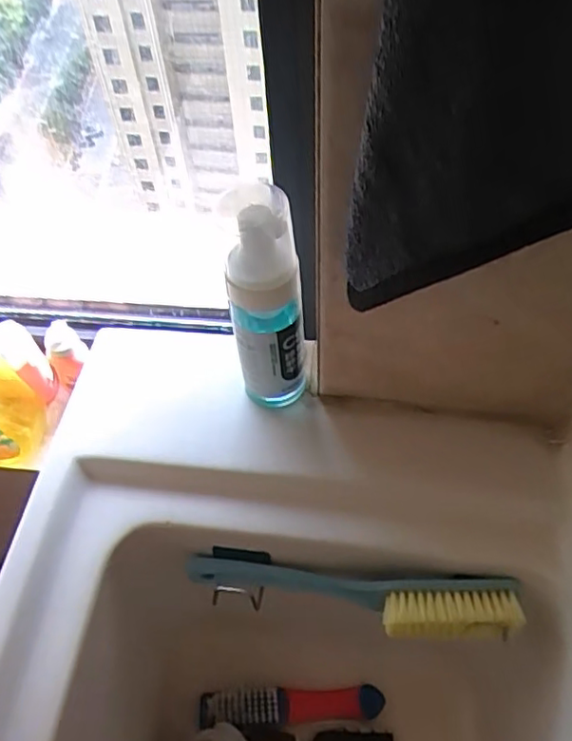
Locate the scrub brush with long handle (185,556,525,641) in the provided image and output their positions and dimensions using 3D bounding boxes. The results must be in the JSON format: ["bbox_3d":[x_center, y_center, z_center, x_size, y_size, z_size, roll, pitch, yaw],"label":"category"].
[{"bbox_3d":[0.041,0.157,0.425,0.227,0.028,0.040,4,56,6],"label":"scrub brush with long handle"}]

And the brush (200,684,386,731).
[{"bbox_3d":[0.005,0.285,0.523,0.153,0.021,0.026,4,55,-11],"label":"brush"}]

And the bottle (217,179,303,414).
[{"bbox_3d":[-0.014,-0.040,0.408,0.045,0.176,0.050,-6,55,-1],"label":"bottle"}]

